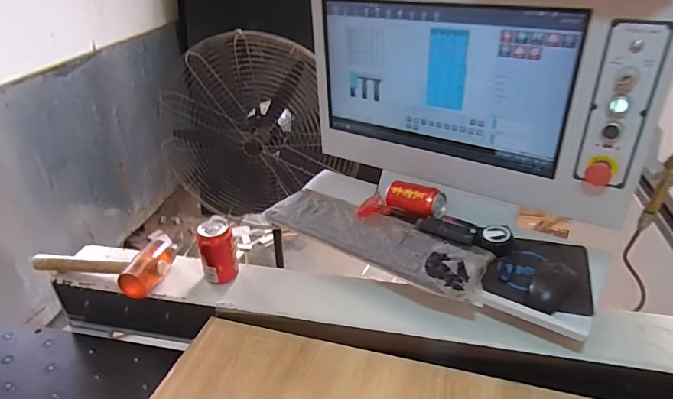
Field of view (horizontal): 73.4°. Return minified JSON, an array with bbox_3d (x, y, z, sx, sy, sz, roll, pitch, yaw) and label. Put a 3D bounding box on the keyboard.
[{"bbox_3d":[0.067,0.064,0.855,0.439,0.027,0.135,19,38,31],"label":"keyboard"}]

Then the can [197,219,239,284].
[{"bbox_3d":[-0.221,0.102,0.844,0.063,0.121,0.059,-11,33,-13],"label":"can"}]

